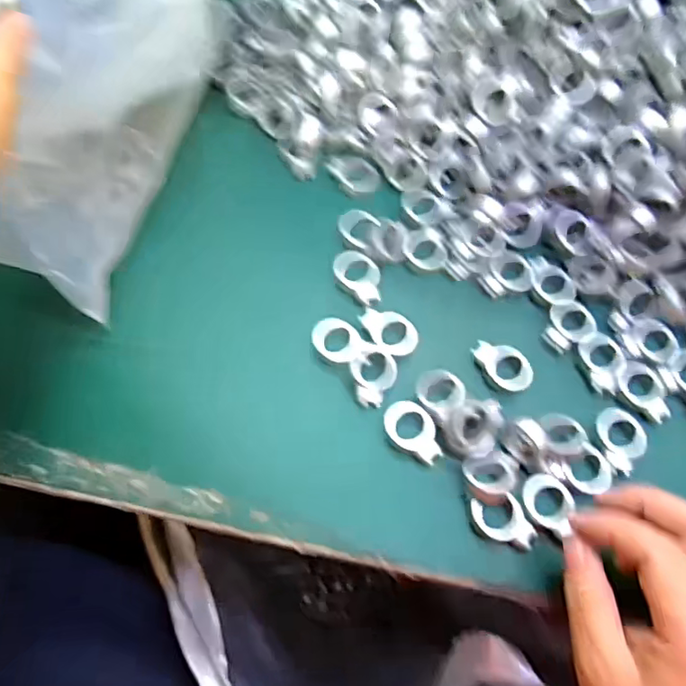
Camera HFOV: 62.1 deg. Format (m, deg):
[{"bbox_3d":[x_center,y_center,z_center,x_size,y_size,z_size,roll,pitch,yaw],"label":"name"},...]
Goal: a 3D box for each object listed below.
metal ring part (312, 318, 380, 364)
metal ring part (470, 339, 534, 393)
[{"bbox_3d":[0.000,0.000,0.342,0.039,0.005,0.024,22,67,7],"label":"metal ring part"},{"bbox_3d":[0.095,0.014,0.343,0.038,0.010,0.025,36,70,13],"label":"metal ring part"}]

